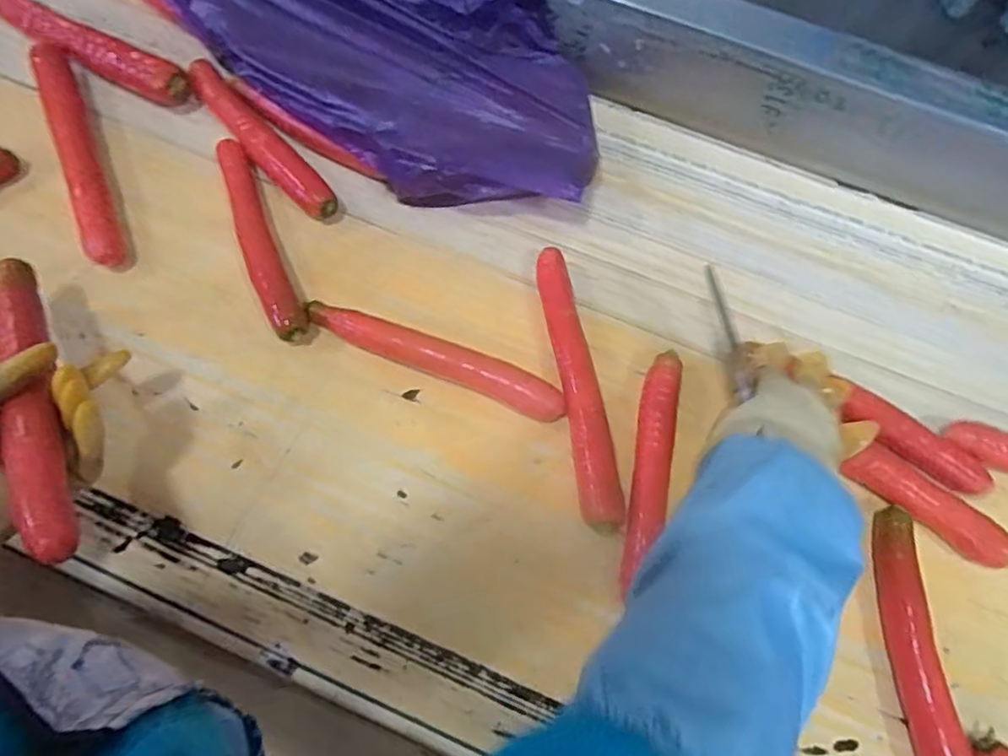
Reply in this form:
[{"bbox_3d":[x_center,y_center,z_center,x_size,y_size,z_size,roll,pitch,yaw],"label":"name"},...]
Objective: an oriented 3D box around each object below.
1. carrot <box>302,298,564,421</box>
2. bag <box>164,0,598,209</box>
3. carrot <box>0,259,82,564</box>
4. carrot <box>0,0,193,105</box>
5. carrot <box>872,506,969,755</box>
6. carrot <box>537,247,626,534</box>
[{"bbox_3d":[-0.065,-0.018,0.575,0.251,0.033,0.035,24,69,2],"label":"carrot"},{"bbox_3d":[-0.222,-0.433,0.687,0.760,0.162,0.240,37,70,7],"label":"bag"},{"bbox_3d":[-0.356,0.010,0.467,0.031,0.030,0.295,-29,58,-11],"label":"carrot"},{"bbox_3d":[-0.457,-0.364,0.691,0.243,0.034,0.037,29,69,4],"label":"carrot"},{"bbox_3d":[0.325,0.228,0.477,0.036,0.028,0.249,1,70,-7],"label":"carrot"},{"bbox_3d":[0.066,0.004,0.569,0.035,0.036,0.269,-6,71,-9],"label":"carrot"}]

